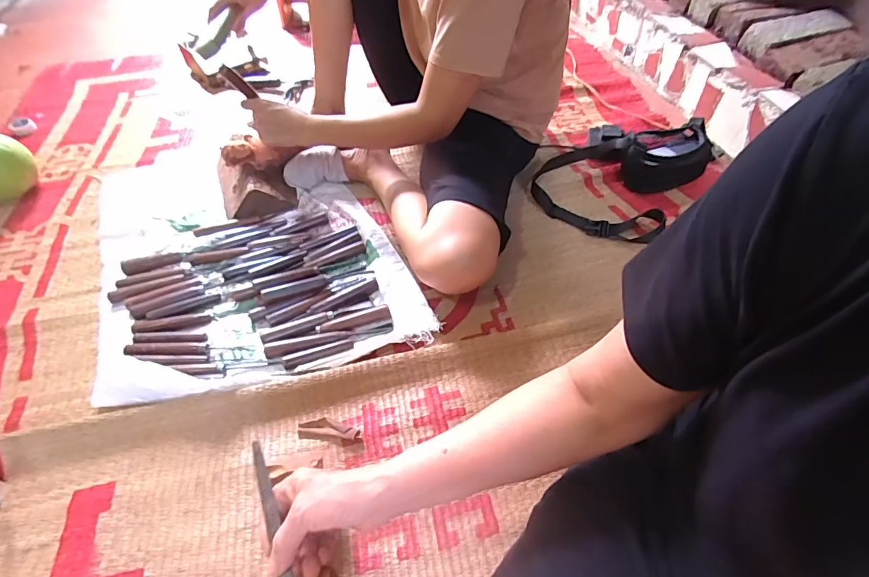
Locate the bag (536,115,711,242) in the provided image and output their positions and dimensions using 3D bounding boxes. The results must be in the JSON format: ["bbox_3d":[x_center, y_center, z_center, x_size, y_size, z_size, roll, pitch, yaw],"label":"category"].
[{"bbox_3d":[0.376,-0.249,0.884,0.268,0.077,0.360,36,59,25],"label":"bag"}]

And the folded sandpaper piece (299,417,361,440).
[{"bbox_3d":[-0.139,0.184,0.588,0.080,0.010,0.022,9,52,7],"label":"folded sandpaper piece"}]

